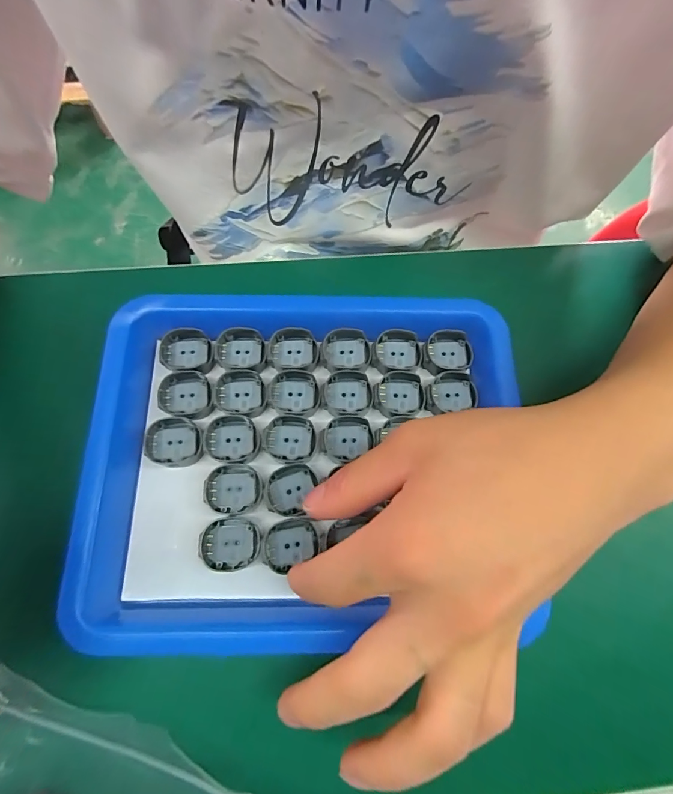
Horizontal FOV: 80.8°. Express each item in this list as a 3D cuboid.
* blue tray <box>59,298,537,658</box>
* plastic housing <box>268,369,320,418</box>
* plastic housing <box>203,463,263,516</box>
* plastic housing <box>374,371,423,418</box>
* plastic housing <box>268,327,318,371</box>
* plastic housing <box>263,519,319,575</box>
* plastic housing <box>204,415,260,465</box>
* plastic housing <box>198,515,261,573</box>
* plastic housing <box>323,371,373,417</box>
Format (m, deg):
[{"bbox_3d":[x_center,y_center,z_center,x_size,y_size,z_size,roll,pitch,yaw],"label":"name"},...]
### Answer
[{"bbox_3d":[-0.014,0.029,0.204,0.212,0.030,0.179,-1,73,-3],"label":"blue tray"},{"bbox_3d":[-0.023,-0.002,0.221,0.028,0.006,0.026,10,72,0],"label":"plastic housing"},{"bbox_3d":[-0.053,0.048,0.203,0.028,0.005,0.025,3,72,-2],"label":"plastic housing"},{"bbox_3d":[0.035,-0.002,0.222,0.027,0.008,0.025,-6,73,-5],"label":"plastic housing"},{"bbox_3d":[-0.025,-0.027,0.227,0.027,0.009,0.024,1,72,-3],"label":"plastic housing"},{"bbox_3d":[-0.023,0.072,0.196,0.026,0.006,0.022,-21,75,-9],"label":"plastic housing"},{"bbox_3d":[-0.056,0.022,0.210,0.028,0.004,0.026,-3,73,-4],"label":"plastic housing"},{"bbox_3d":[-0.053,0.072,0.195,0.028,0.005,0.025,6,72,-1],"label":"plastic housing"},{"bbox_3d":[0.007,-0.002,0.221,0.026,0.006,0.025,9,72,0],"label":"plastic housing"}]

